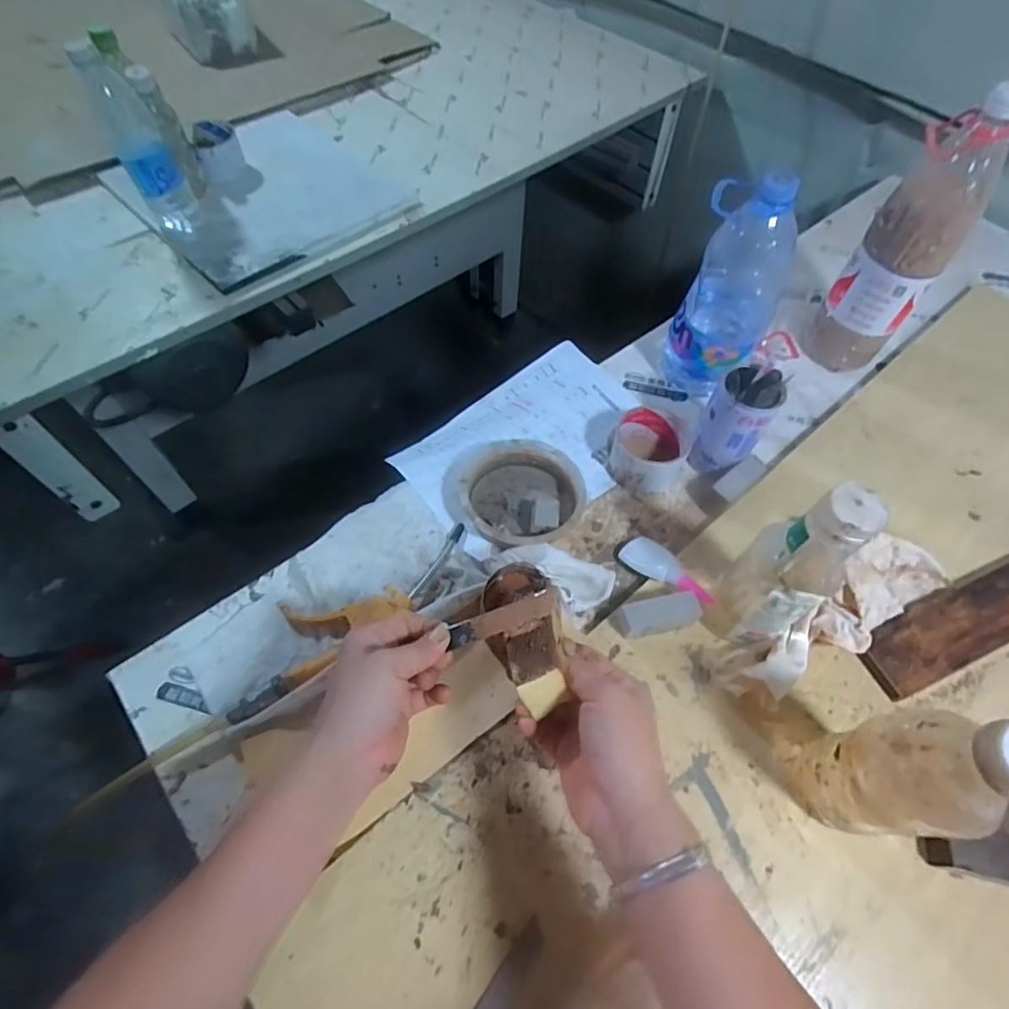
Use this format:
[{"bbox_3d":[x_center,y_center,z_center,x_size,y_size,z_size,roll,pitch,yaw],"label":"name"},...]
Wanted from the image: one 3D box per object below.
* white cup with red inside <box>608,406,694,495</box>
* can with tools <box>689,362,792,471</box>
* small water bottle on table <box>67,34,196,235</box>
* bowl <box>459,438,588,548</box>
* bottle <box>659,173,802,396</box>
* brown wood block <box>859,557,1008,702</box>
[{"bbox_3d":[0.161,-0.058,0.625,0.082,0.050,0.082,1,58,-2],"label":"white cup with red inside"},{"bbox_3d":[0.244,-0.094,0.583,0.059,0.136,0.056,1,58,-2],"label":"can with tools"},{"bbox_3d":[-0.448,-0.442,0.698,0.057,0.201,0.055,-24,63,-17],"label":"small water bottle on table"},{"bbox_3d":[0.012,-0.011,0.596,0.140,0.039,0.121,17,59,8],"label":"bowl"},{"bbox_3d":[0.258,-0.241,0.625,0.105,0.227,0.120,28,61,14],"label":"bottle"},{"bbox_3d":[0.470,0.099,0.543,0.314,0.022,0.064,-19,61,-14],"label":"brown wood block"}]

